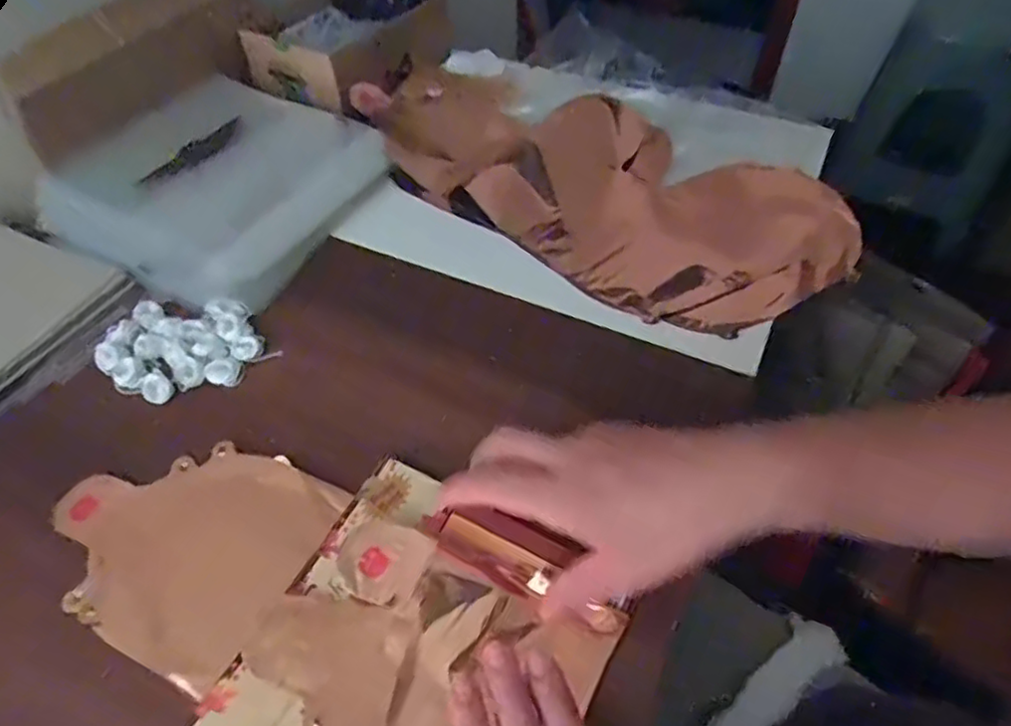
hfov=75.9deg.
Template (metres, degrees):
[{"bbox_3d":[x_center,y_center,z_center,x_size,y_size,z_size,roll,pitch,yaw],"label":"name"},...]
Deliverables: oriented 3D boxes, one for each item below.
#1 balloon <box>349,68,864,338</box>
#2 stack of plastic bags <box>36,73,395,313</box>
[{"bbox_3d":[0.076,-0.177,0.594,0.451,0.046,0.239,35,59,27],"label":"balloon"},{"bbox_3d":[-0.238,-0.158,0.559,0.220,0.043,0.239,23,55,19],"label":"stack of plastic bags"}]

